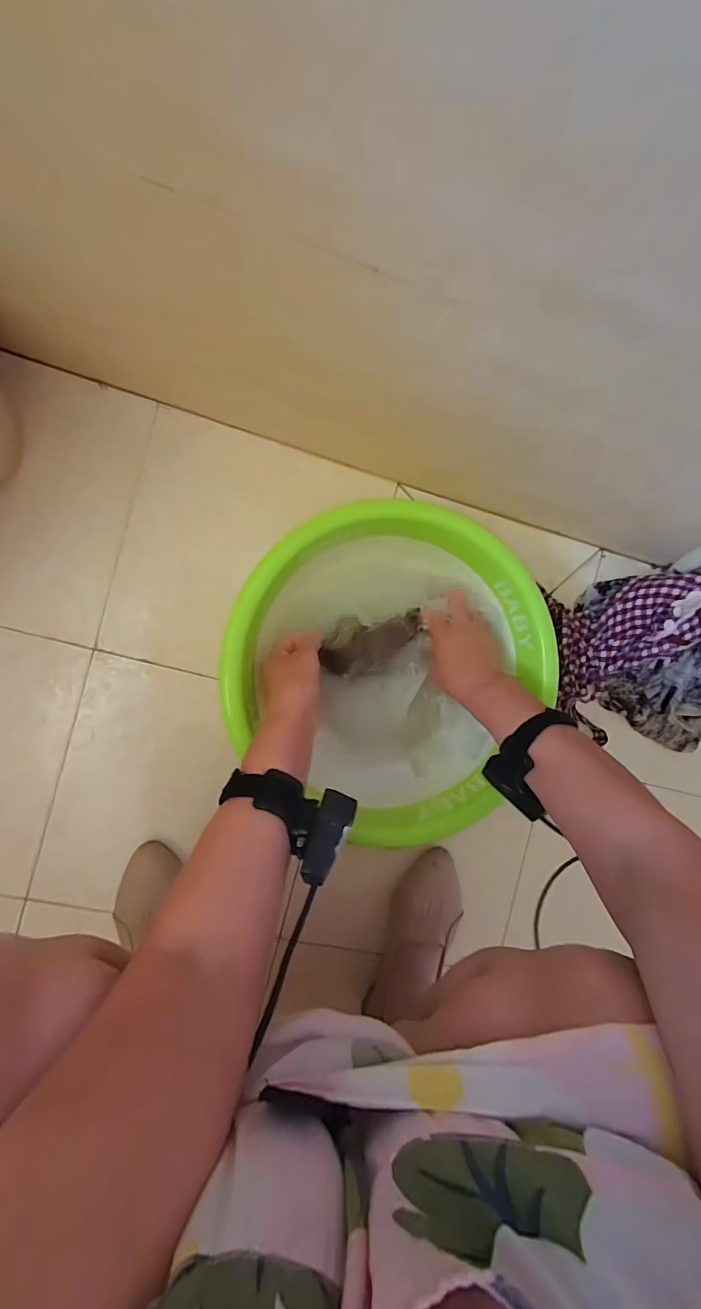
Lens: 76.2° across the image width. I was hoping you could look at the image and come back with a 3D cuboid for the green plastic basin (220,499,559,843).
[{"bbox_3d":[0.049,0.006,0.509,0.329,0.128,0.308,0,91,-7],"label":"green plastic basin"}]

